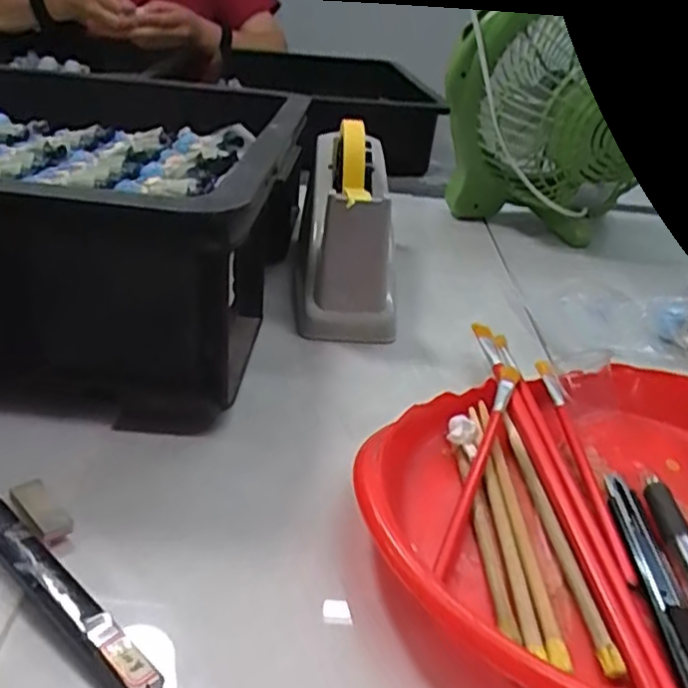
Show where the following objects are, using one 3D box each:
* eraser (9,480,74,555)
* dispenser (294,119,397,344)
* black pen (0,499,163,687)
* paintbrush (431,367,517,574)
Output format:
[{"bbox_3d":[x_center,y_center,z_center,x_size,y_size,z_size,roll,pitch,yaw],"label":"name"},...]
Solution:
[{"bbox_3d":[-0.130,0.075,0.299,0.014,0.011,0.038,-21,39,-38],"label":"eraser"},{"bbox_3d":[0.001,-0.088,0.520,0.068,0.115,0.144,2,30,-5],"label":"dispenser"},{"bbox_3d":[-0.118,0.091,0.269,0.136,0.012,0.016,27,36,33],"label":"black pen"},{"bbox_3d":[0.069,0.055,0.350,0.008,0.012,0.162,16,31,18],"label":"paintbrush"}]

